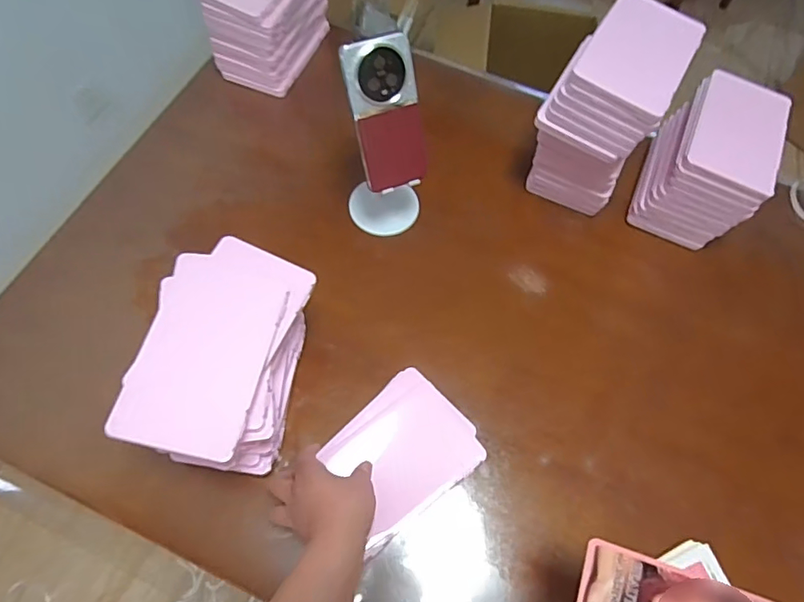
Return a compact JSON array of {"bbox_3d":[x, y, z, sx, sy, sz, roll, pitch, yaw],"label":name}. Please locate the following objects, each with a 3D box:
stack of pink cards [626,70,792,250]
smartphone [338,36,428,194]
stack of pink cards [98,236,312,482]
[{"bbox_3d":[0.411,-0.184,0.719,0.122,0.148,0.183,25,66,9],"label":"stack of pink cards"},{"bbox_3d":[-0.016,-0.208,0.593,0.077,0.161,0.018,-21,33,-14],"label":"smartphone"},{"bbox_3d":[-0.178,0.066,0.550,0.123,0.149,0.211,13,65,3],"label":"stack of pink cards"}]

